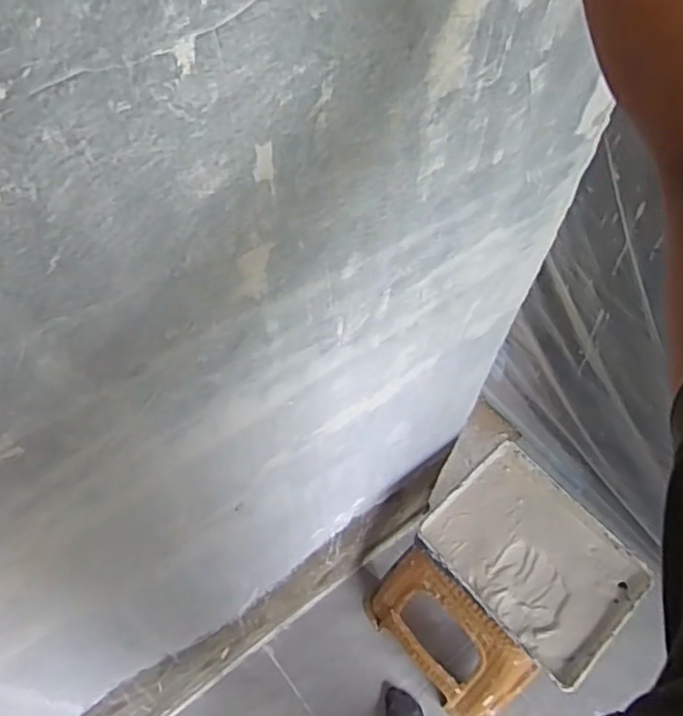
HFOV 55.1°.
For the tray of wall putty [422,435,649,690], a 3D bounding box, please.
[{"bbox_3d":[0.349,0.355,1.188,0.282,0.039,0.350,-37,65,-25],"label":"tray of wall putty"}]

